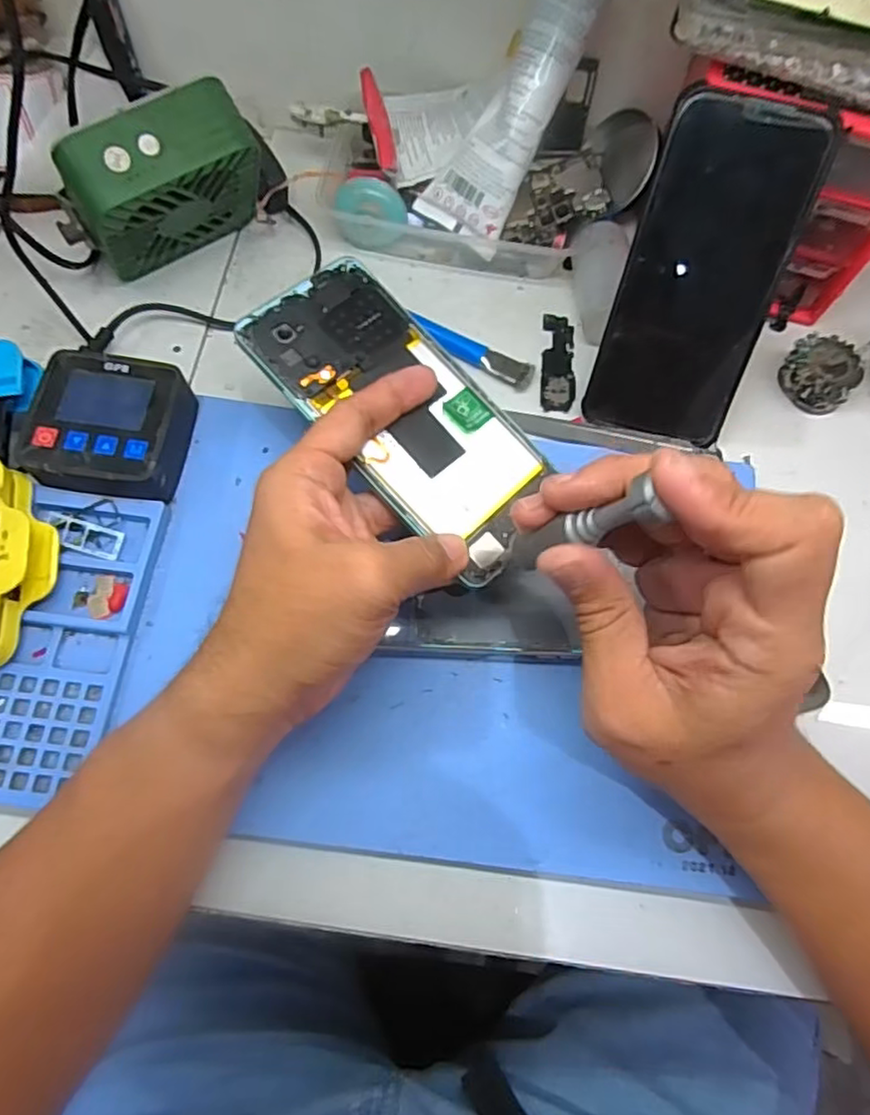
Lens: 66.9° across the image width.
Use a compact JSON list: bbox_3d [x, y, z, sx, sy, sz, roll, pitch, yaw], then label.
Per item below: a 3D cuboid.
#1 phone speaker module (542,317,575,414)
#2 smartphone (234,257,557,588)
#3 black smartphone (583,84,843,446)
[{"bbox_3d":[0.075,-0.118,0.399,0.020,0.004,0.069,6,69,0],"label":"phone speaker module"},{"bbox_3d":[-0.013,-0.068,0.308,0.073,0.007,0.161,-40,86,-16],"label":"smartphone"},{"bbox_3d":[0.137,-0.143,0.342,0.075,0.161,0.007,14,26,3],"label":"black smartphone"}]

